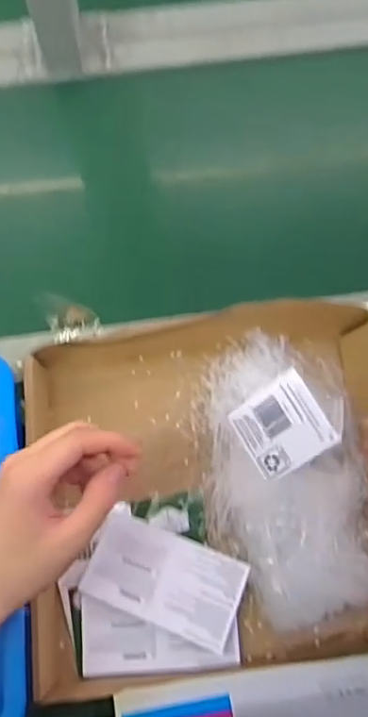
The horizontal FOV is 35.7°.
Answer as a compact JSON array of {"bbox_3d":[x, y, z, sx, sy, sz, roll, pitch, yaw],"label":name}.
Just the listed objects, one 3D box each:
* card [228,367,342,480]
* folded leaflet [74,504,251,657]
[{"bbox_3d":[0.074,0.050,0.430,0.069,0.004,0.062,-38,67,28],"label":"card"},{"bbox_3d":[-0.015,0.181,0.472,0.125,0.008,0.069,19,63,14],"label":"folded leaflet"}]

